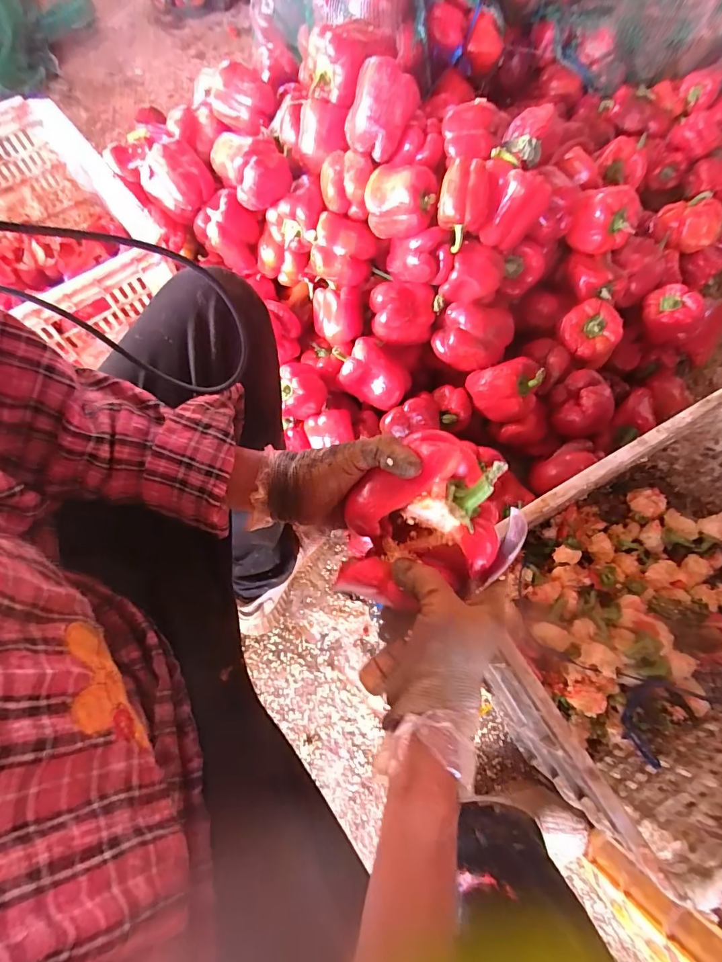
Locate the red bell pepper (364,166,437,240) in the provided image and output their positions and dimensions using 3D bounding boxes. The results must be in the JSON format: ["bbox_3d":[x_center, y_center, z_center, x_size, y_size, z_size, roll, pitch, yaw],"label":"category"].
[{"bbox_3d":[0.056,-0.409,0.619,0.100,0.069,0.076,4,69,4],"label":"red bell pepper"}]

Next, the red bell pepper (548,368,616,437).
[{"bbox_3d":[0.358,-0.122,0.689,0.092,0.066,0.093,-1,69,2],"label":"red bell pepper"}]

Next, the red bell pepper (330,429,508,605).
[{"bbox_3d":[0.045,0.030,0.314,0.110,0.064,0.116,6,70,5],"label":"red bell pepper"}]

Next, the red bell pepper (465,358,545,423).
[{"bbox_3d":[0.226,-0.147,0.663,0.107,0.078,0.078,0,69,2],"label":"red bell pepper"}]

